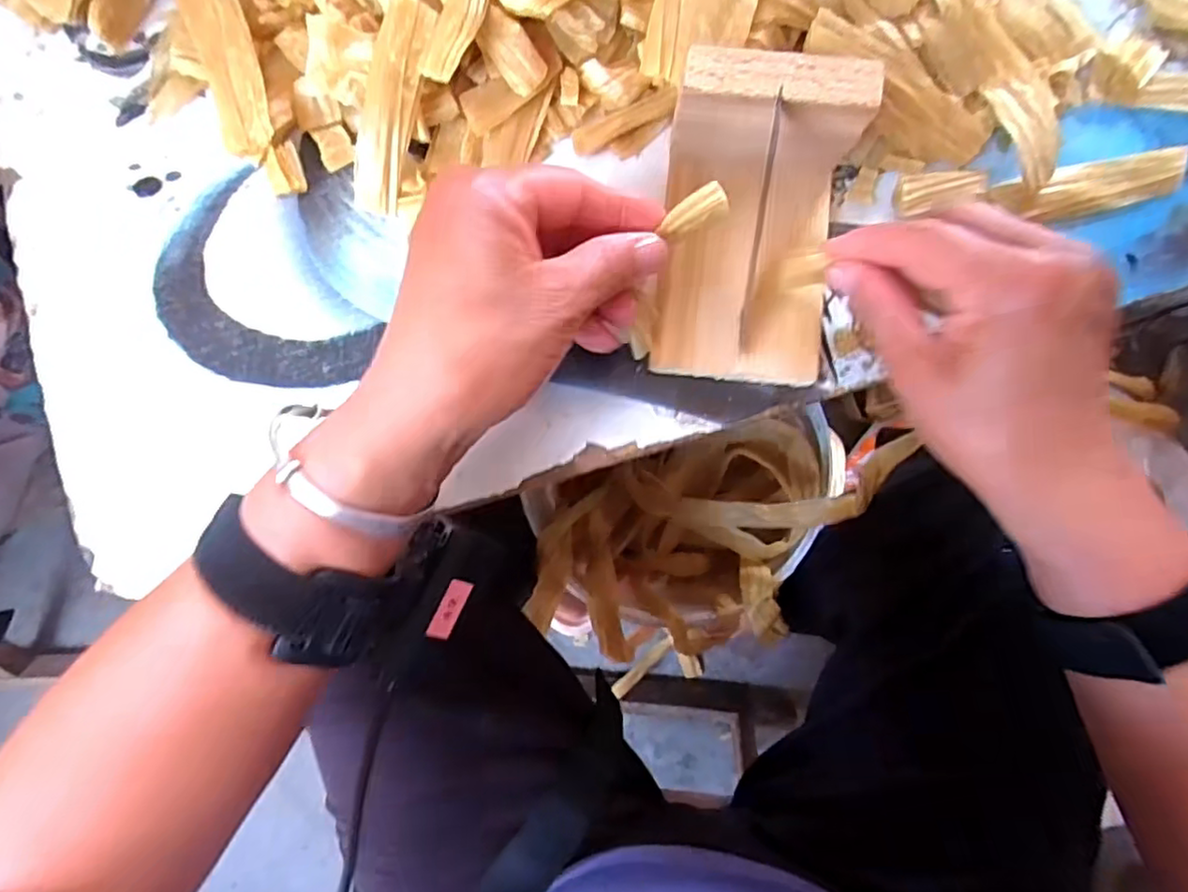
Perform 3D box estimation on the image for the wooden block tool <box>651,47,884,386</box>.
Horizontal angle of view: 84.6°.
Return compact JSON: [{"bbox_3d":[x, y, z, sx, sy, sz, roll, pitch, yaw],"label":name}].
[{"bbox_3d":[0.066,-0.088,0.267,0.072,0.058,0.112,4,85,2],"label":"wooden block tool"}]

